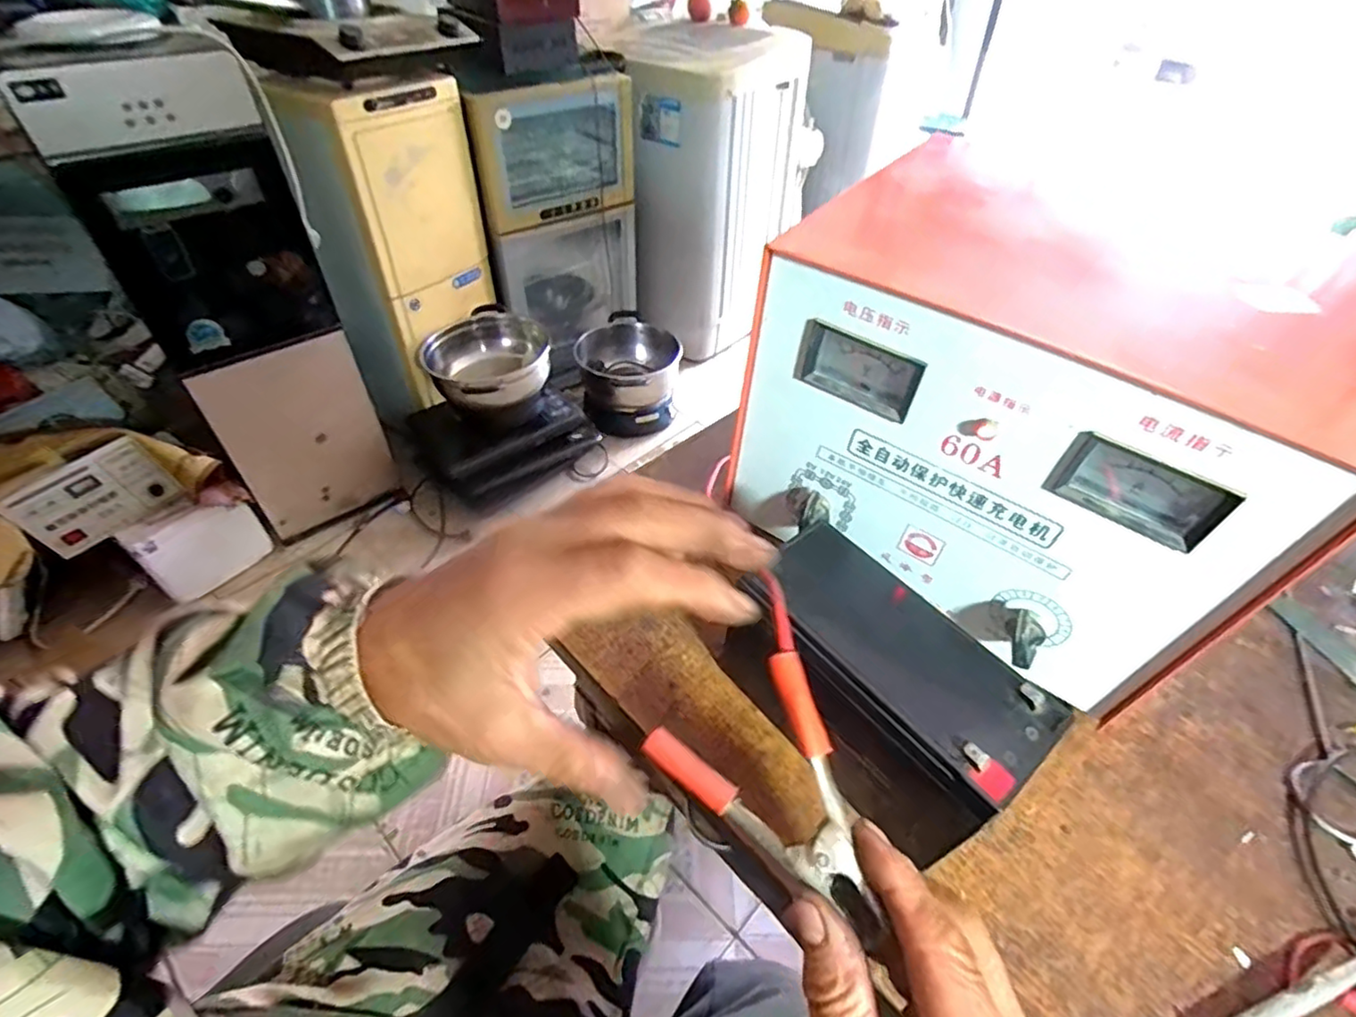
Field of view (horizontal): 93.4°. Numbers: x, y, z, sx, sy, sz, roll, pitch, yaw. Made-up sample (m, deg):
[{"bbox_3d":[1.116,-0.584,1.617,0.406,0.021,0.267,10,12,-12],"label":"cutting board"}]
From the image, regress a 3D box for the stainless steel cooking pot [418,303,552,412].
[{"bbox_3d":[-0.446,-0.349,1.498,0.248,0.140,0.269,1,45,-1],"label":"stainless steel cooking pot"}]

